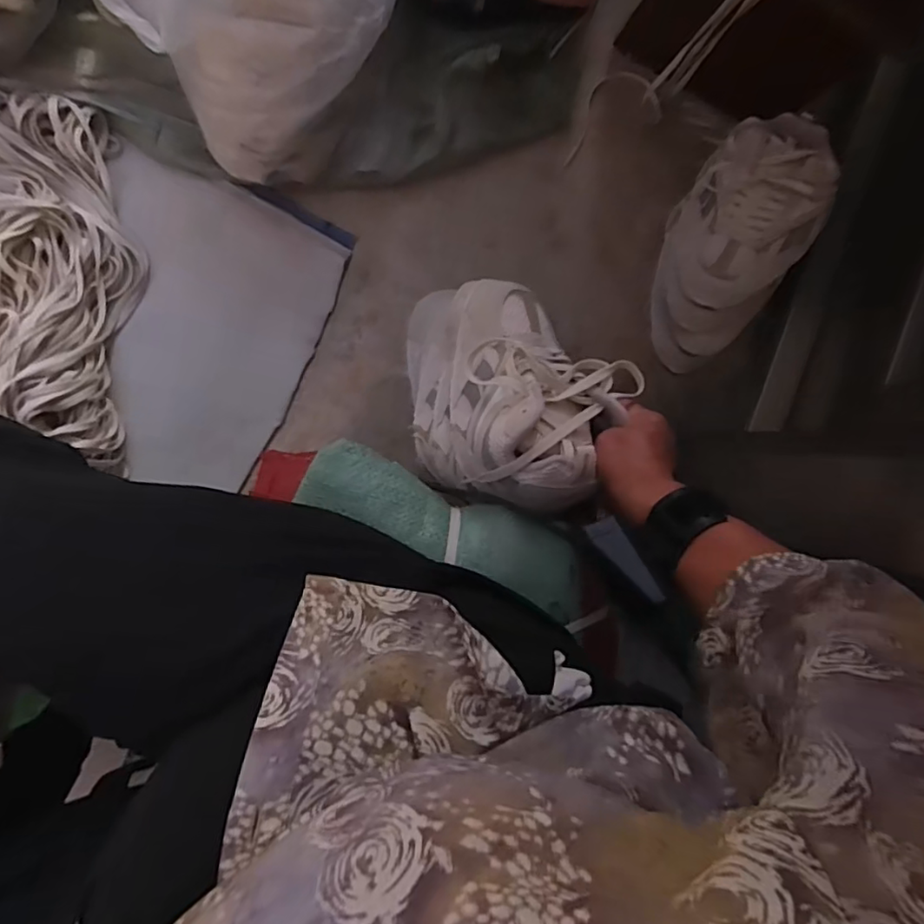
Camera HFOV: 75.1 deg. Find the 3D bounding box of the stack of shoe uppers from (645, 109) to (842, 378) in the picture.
[{"bbox_3d":[0.348,-0.267,0.765,0.144,0.159,0.289,20,89,-11],"label":"stack of shoe uppers"}]

